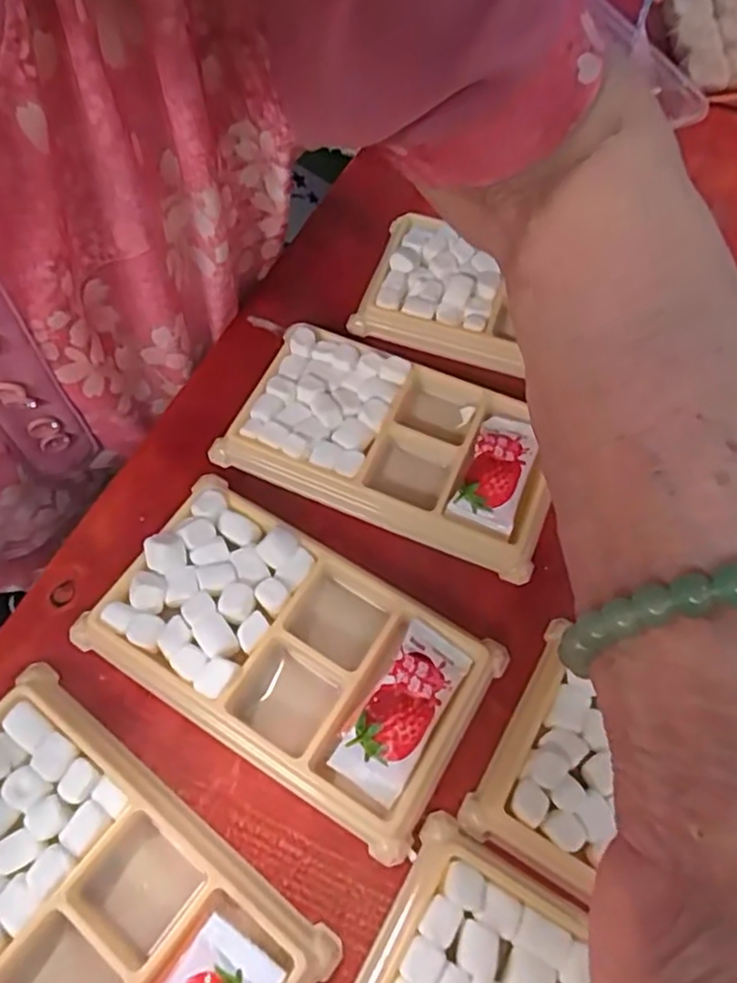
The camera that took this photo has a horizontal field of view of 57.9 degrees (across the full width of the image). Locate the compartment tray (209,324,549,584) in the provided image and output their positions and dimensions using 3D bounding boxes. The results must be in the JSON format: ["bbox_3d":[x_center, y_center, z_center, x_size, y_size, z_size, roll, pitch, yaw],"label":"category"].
[{"bbox_3d":[0.011,-0.023,0.277,0.130,0.013,0.076,19,63,10],"label":"compartment tray"}]

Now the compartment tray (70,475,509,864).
[{"bbox_3d":[-0.028,0.054,0.234,0.131,0.015,0.074,29,65,14],"label":"compartment tray"}]

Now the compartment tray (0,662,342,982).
[{"bbox_3d":[-0.086,0.124,0.196,0.131,0.014,0.077,35,67,17],"label":"compartment tray"}]

